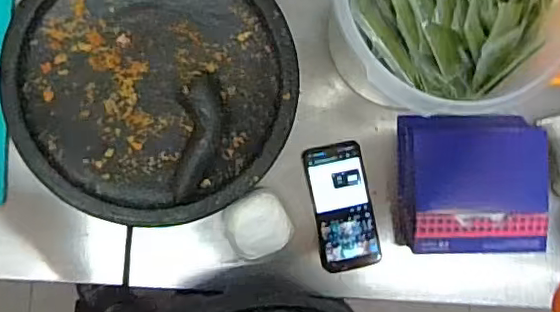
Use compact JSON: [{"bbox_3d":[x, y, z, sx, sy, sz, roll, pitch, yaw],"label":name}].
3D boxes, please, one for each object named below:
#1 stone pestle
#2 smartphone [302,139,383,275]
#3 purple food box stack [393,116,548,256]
[{"bbox_3d":[-0.097,-0.022,0.711,0.049,0.033,0.150,3,89,-4],"label":"stone pestle"},{"bbox_3d":[0.083,0.066,0.782,0.079,0.007,0.169,-10,90,-4],"label":"smartphone"},{"bbox_3d":[0.252,0.035,0.774,0.181,0.056,0.179,1,89,-4],"label":"purple food box stack"}]

